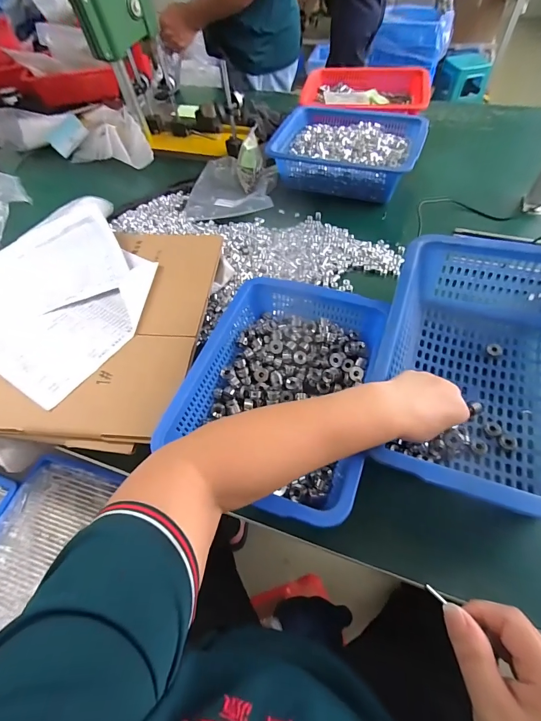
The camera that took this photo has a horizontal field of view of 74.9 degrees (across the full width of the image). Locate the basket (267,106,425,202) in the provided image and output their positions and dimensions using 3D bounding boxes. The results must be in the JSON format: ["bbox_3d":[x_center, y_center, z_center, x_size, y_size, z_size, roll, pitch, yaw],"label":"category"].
[{"bbox_3d":[0.180,-0.483,0.815,0.311,0.089,0.241,18,60,15],"label":"basket"}]

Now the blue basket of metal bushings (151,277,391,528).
[{"bbox_3d":[0.021,0.032,0.480,0.230,0.079,0.321,15,59,14],"label":"blue basket of metal bushings"}]

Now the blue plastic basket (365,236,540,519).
[{"bbox_3d":[0.274,0.010,0.455,0.256,0.129,0.354,17,60,15],"label":"blue plastic basket"}]

